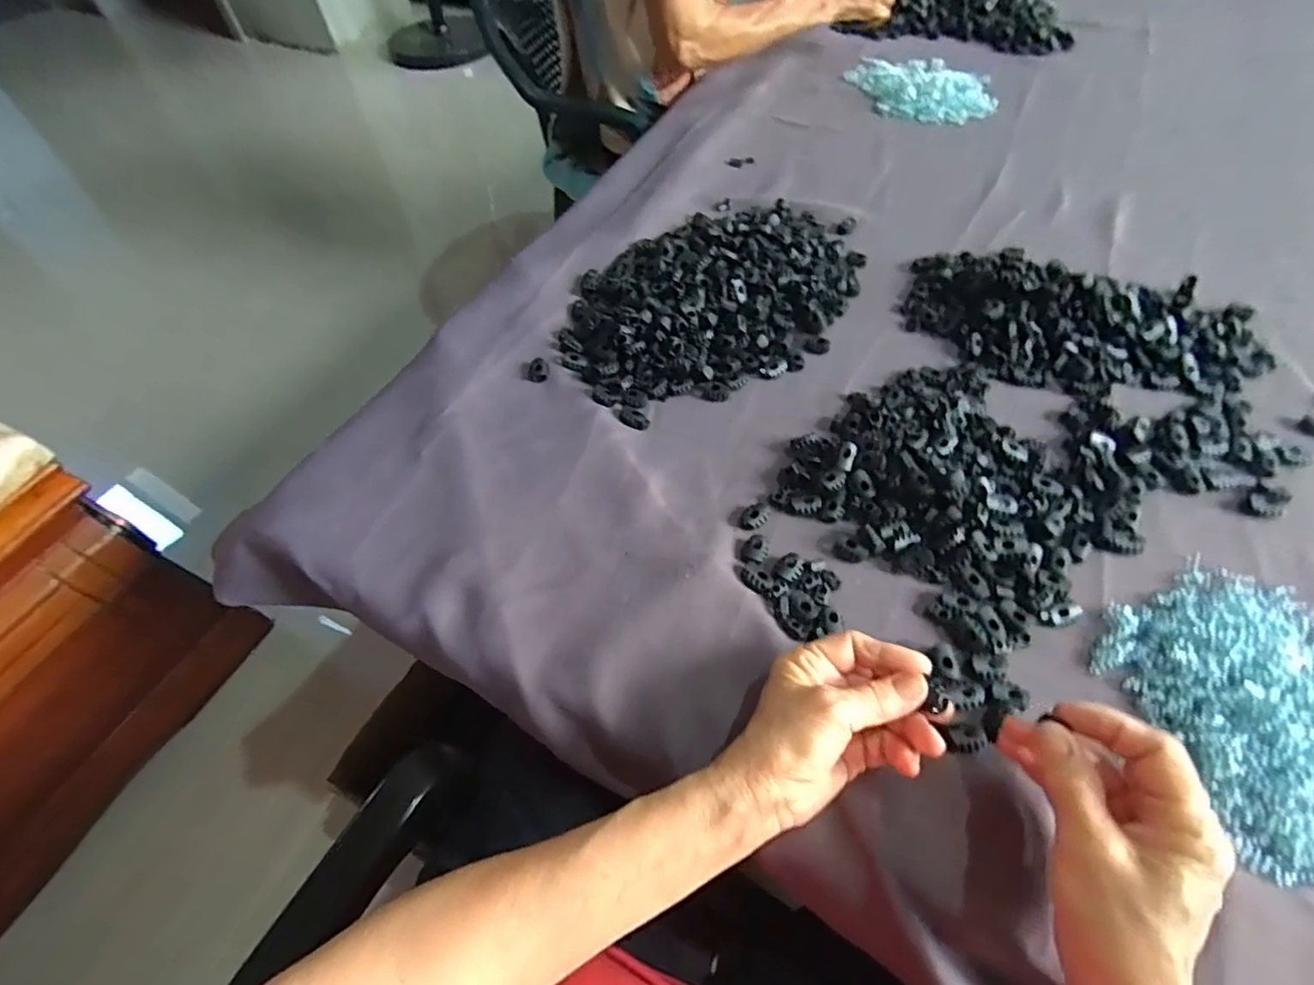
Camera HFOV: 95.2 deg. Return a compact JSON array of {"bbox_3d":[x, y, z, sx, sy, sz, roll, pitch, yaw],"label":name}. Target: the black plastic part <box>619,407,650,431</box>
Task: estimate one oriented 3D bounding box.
[{"bbox_3d":[-0.019,-0.061,0.494,0.026,0.005,0.018,22,59,18],"label":"black plastic part"}]

